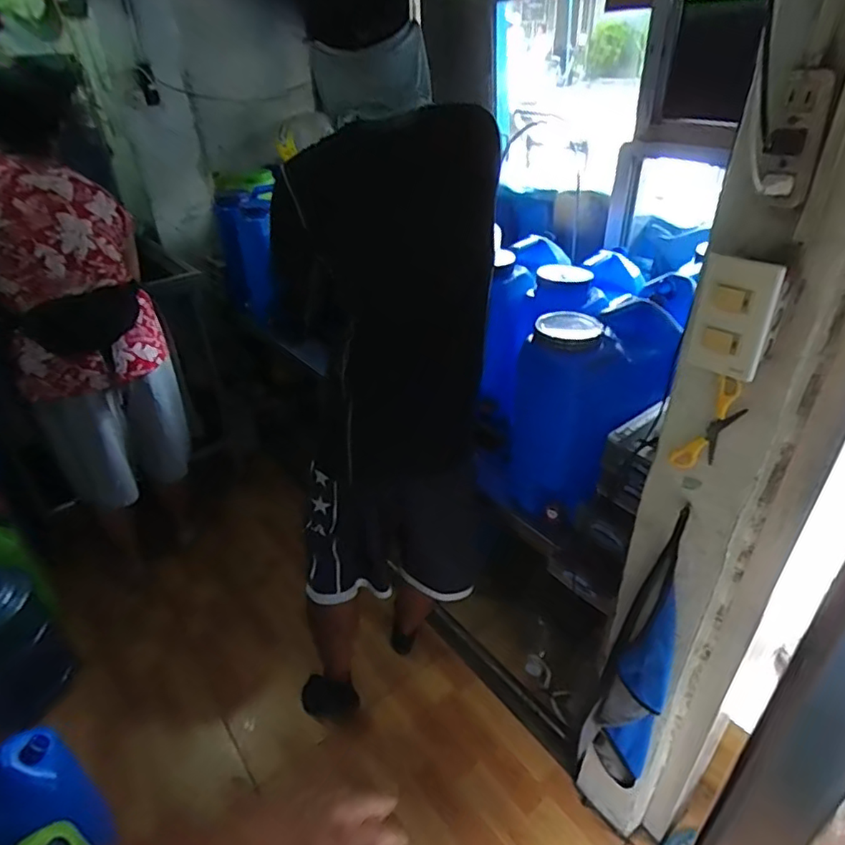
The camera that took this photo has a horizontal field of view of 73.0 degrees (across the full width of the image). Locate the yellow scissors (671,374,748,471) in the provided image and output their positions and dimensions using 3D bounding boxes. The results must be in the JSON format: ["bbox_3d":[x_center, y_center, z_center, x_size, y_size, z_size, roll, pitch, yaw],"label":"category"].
[{"bbox_3d":[0.356,0.007,0.711,0.062,0.143,0.007,23,41,30],"label":"yellow scissors"}]

